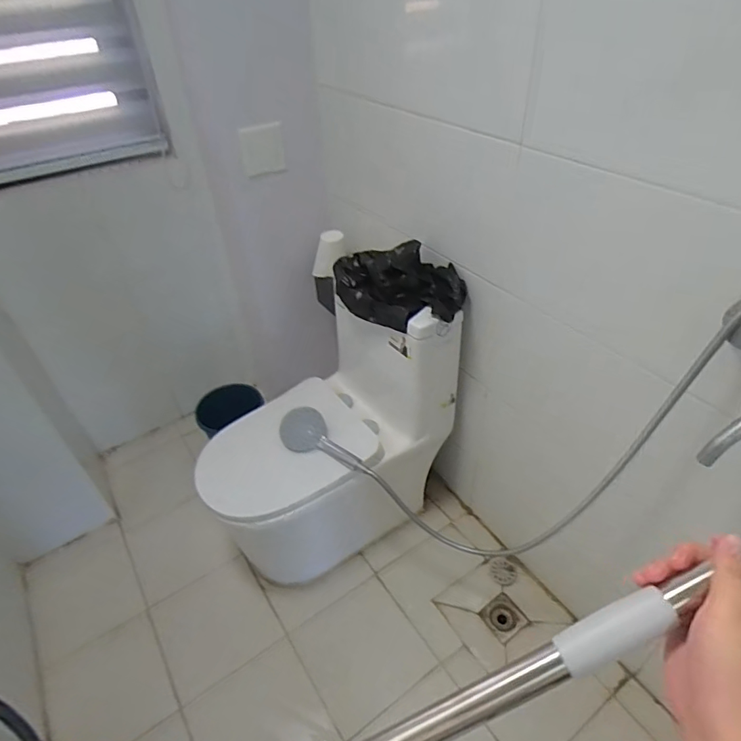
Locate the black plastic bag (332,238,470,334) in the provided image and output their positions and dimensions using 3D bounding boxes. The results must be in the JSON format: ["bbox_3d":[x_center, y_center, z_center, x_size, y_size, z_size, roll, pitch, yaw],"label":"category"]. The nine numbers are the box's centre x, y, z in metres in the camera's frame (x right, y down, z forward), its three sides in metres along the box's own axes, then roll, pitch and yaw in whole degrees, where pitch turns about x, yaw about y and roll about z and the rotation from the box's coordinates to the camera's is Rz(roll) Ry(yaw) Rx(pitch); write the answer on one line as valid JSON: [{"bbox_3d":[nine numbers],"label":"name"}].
[{"bbox_3d":[0.076,-0.214,1.230,0.330,0.146,0.183,31,50,35],"label":"black plastic bag"}]

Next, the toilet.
[{"bbox_3d":[-0.132,0.203,1.427,0.690,0.749,0.386,-23,43,-23],"label":"toilet"}]

